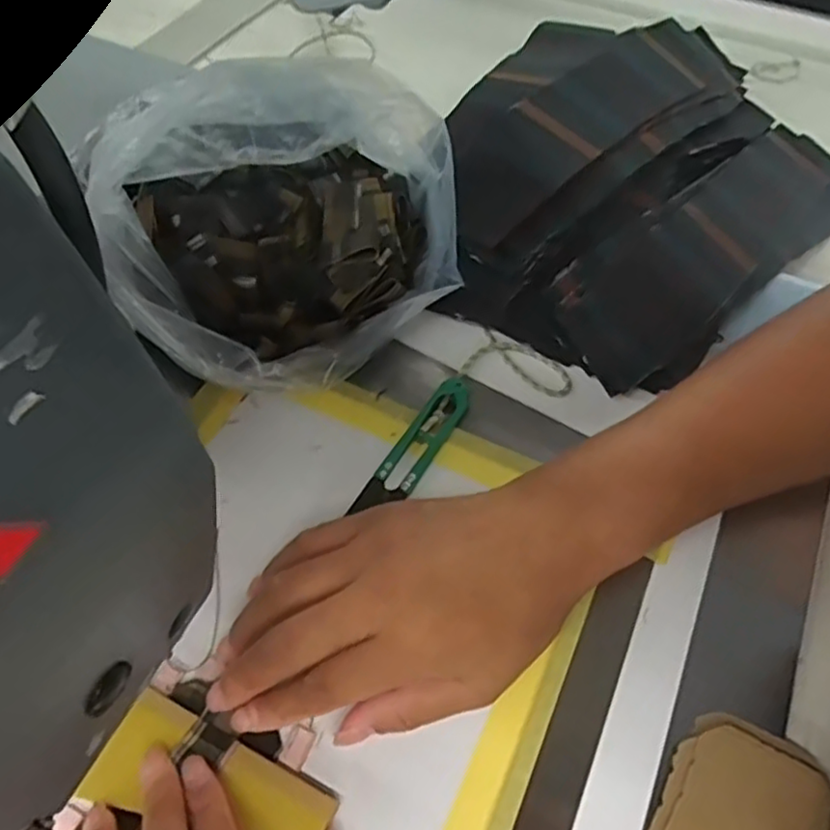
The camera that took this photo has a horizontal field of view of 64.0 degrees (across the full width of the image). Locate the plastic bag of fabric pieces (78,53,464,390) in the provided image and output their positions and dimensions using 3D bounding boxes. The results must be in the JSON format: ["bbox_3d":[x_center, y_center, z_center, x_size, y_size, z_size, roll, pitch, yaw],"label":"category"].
[{"bbox_3d":[-0.066,-0.088,0.335,0.161,0.137,0.109,-25,61,-16],"label":"plastic bag of fabric pieces"}]

